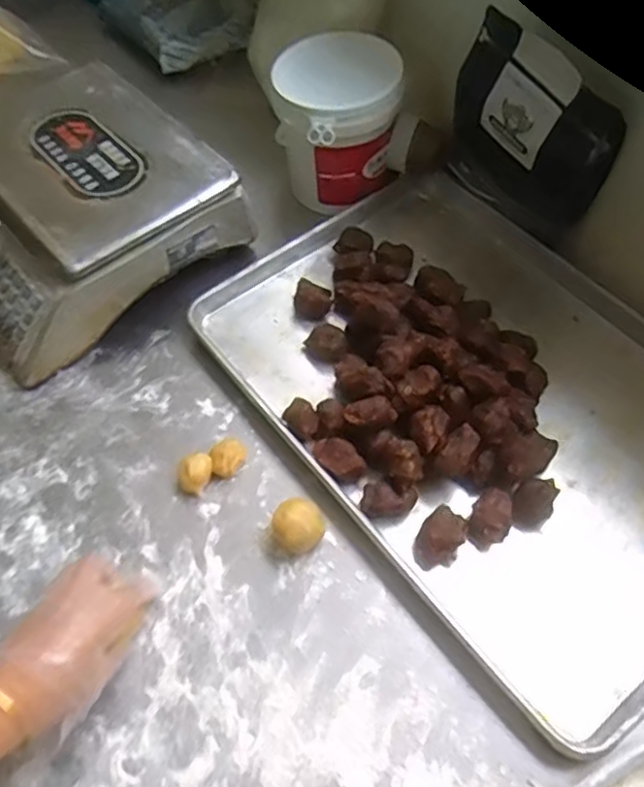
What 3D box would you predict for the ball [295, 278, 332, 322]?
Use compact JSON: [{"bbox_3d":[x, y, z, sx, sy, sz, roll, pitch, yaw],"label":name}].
[{"bbox_3d":[-0.011,-0.110,0.788,0.042,0.035,0.035,0,58,1],"label":"ball"}]

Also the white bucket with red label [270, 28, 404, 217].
[{"bbox_3d":[0.018,-0.338,0.831,0.148,0.157,0.146,-11,57,-5],"label":"white bucket with red label"}]

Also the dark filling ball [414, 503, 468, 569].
[{"bbox_3d":[0.113,0.137,0.634,0.044,0.033,0.059,33,64,20],"label":"dark filling ball"}]

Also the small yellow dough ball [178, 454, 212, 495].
[{"bbox_3d":[-0.129,0.083,0.677,0.031,0.030,0.037,15,60,10],"label":"small yellow dough ball"}]

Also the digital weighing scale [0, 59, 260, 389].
[{"bbox_3d":[-0.314,-0.224,0.813,0.317,0.128,0.321,-37,65,-20],"label":"digital weighing scale"}]

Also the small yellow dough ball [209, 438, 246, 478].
[{"bbox_3d":[-0.097,0.067,0.688,0.036,0.024,0.037,0,58,1],"label":"small yellow dough ball"}]

